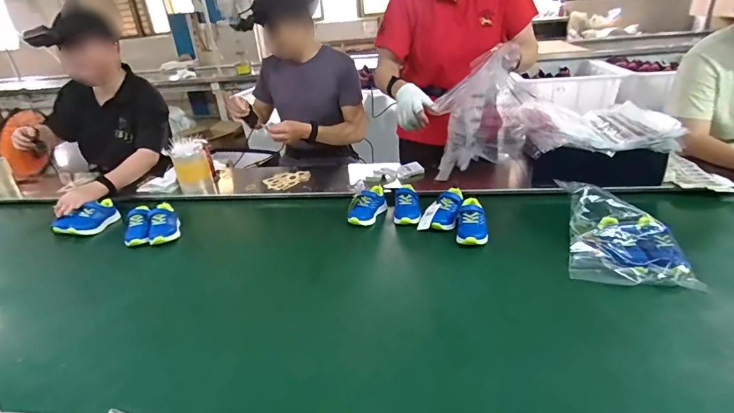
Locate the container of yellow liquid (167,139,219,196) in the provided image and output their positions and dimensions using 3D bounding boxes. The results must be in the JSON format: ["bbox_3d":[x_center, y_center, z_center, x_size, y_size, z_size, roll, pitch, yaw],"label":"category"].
[{"bbox_3d":[-0.598,-0.136,1.392,0.125,0.188,0.114,-13,28,-17],"label":"container of yellow liquid"}]

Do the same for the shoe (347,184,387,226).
[{"bbox_3d":[0.000,0.000,1.131,0.068,0.078,0.147,10,30,28],"label":"shoe"}]

